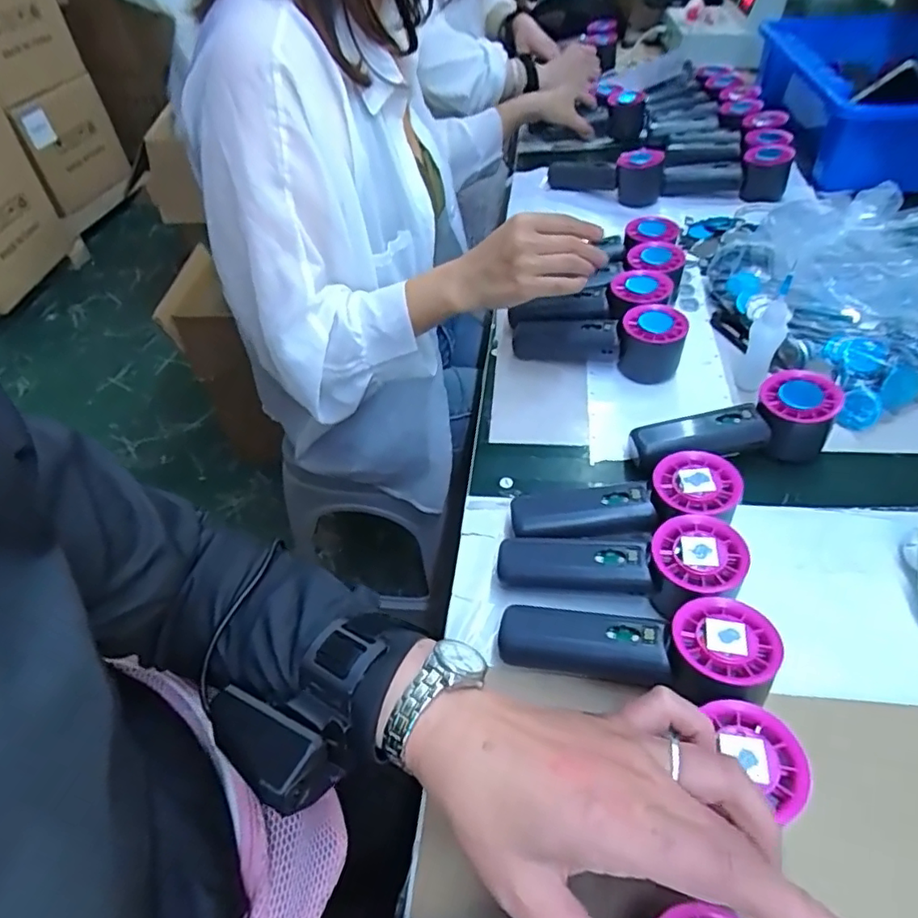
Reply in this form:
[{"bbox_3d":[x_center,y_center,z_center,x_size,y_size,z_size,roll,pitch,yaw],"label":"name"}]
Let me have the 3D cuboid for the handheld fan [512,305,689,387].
[{"bbox_3d":[0.131,-0.115,0.561,0.157,0.054,0.051,9,49,14],"label":"handheld fan"}]

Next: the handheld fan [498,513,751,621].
[{"bbox_3d":[0.108,0.076,0.397,0.155,0.046,0.052,-5,46,18],"label":"handheld fan"}]

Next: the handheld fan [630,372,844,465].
[{"bbox_3d":[0.222,-0.019,0.462,0.150,0.055,0.055,-13,48,-6],"label":"handheld fan"}]

